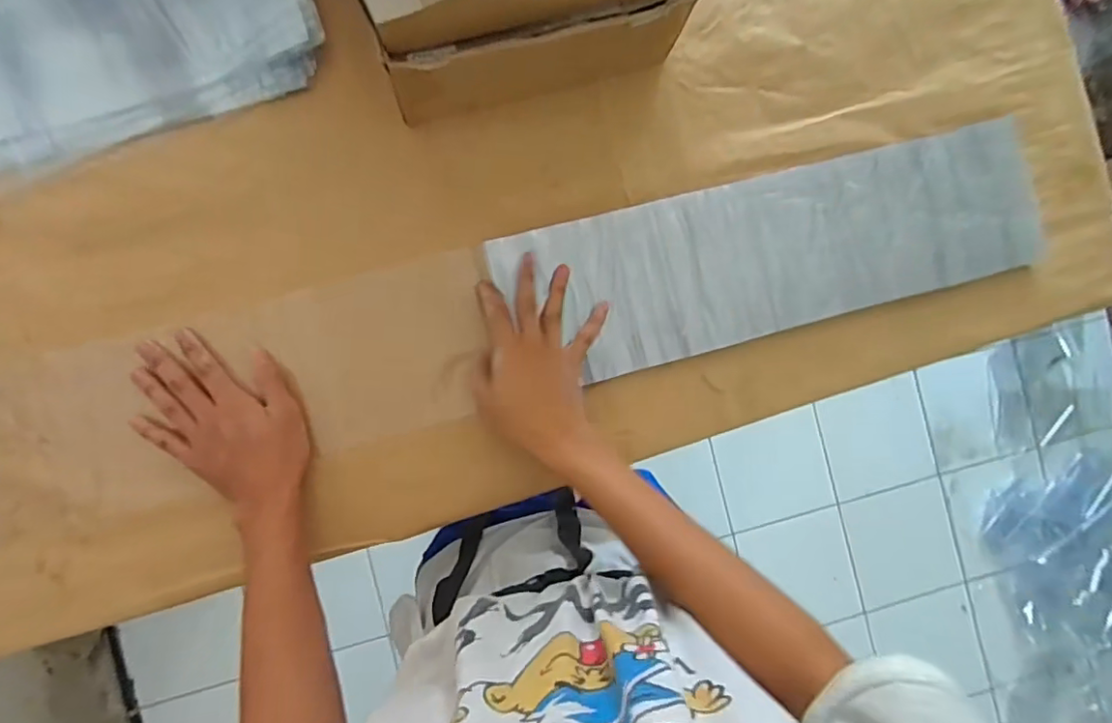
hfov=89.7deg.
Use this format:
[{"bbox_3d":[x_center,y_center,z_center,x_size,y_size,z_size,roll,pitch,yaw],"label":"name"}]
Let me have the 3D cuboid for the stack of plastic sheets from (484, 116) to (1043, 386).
[{"bbox_3d":[0.213,-0.104,0.530,0.523,0.015,0.151,-13,91,-5],"label":"stack of plastic sheets"}]

